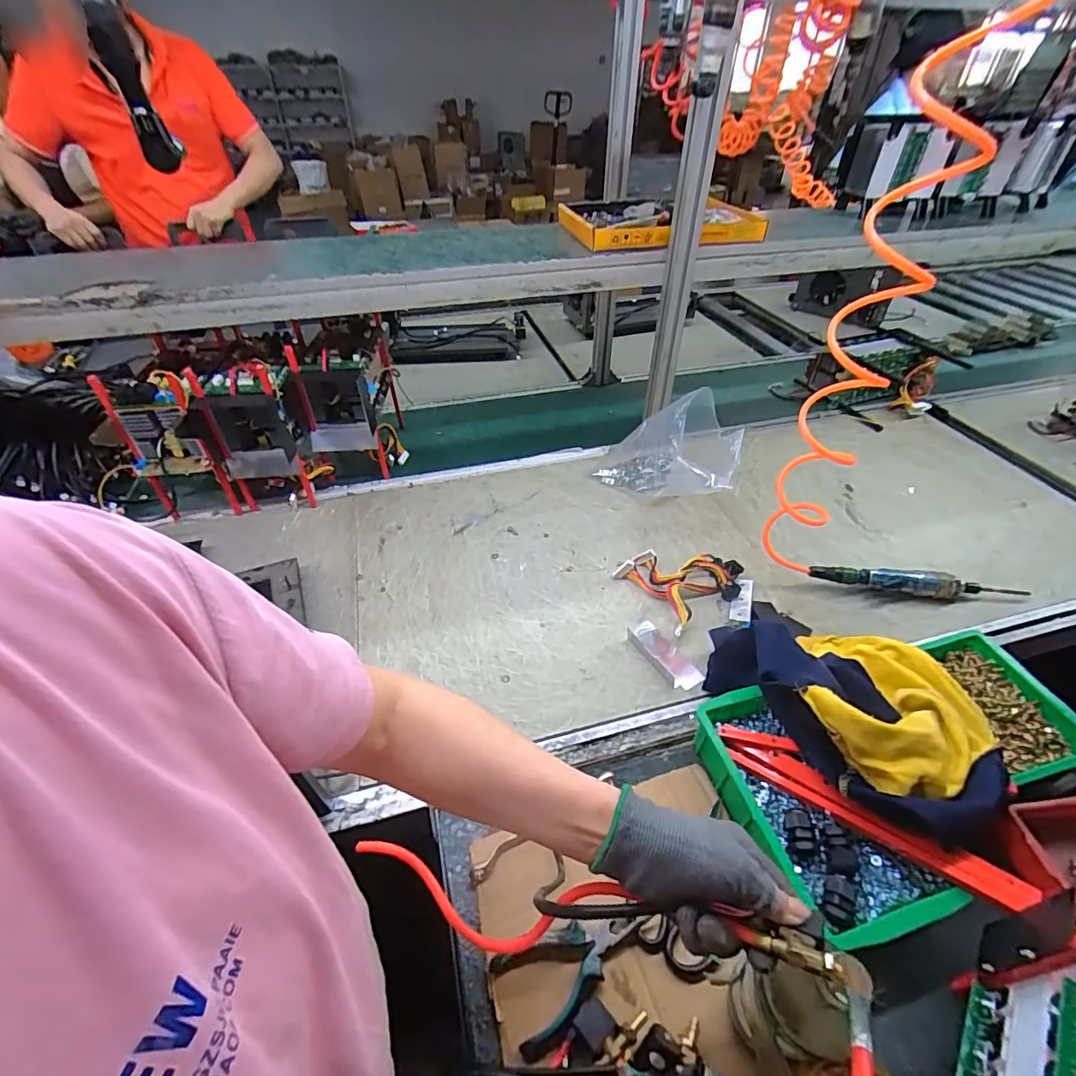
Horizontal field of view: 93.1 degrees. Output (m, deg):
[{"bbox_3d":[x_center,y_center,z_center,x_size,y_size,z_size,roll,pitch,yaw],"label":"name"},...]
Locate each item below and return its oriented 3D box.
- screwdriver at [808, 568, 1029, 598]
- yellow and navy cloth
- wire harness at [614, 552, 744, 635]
[{"bbox_3d":[0.626,0.076,0.842,0.340,0.043,0.034,5,43,8],"label":"screwdriver"},{"bbox_3d":[0.375,0.189,0.625,0.222,0.159,0.308,-20,46,-21],"label":"yellow and navy cloth"},{"bbox_3d":[0.244,0.061,0.854,0.178,0.042,0.163,-25,47,-22],"label":"wire harness"}]

